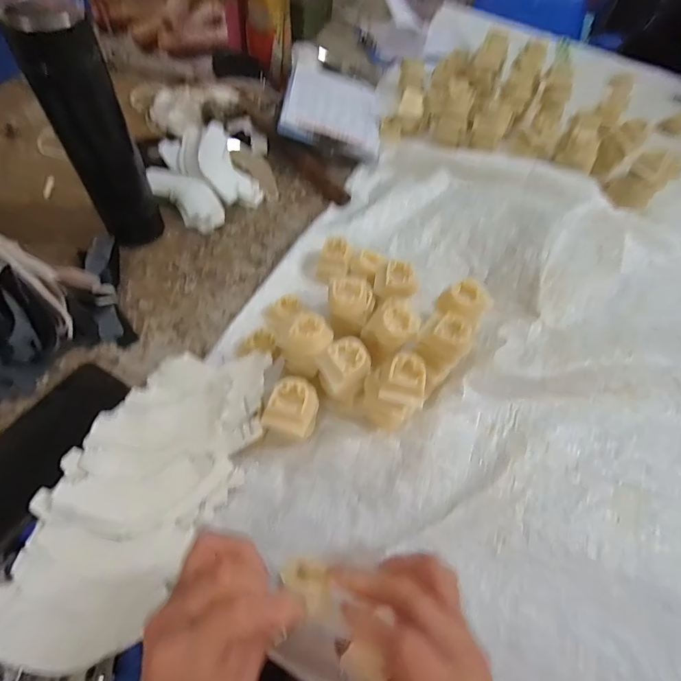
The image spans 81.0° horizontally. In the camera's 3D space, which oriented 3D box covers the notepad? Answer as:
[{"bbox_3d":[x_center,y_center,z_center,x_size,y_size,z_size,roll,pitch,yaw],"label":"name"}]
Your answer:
[{"bbox_3d":[-0.011,-0.367,0.626,0.147,0.024,0.243,12,53,-12],"label":"notepad"}]

